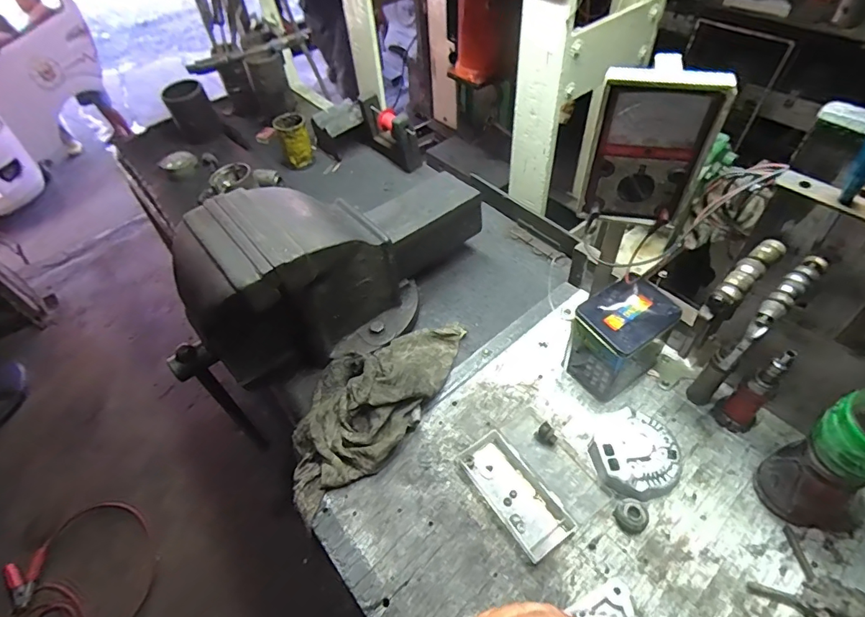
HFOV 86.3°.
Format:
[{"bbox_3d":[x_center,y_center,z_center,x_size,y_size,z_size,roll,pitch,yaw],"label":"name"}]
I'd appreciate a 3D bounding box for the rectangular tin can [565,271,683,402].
[{"bbox_3d":[0.270,0.043,0.677,0.131,0.143,0.098,-34,56,-21],"label":"rectangular tin can"}]

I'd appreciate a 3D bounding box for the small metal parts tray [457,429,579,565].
[{"bbox_3d":[0.107,0.239,0.604,0.070,0.022,0.158,-29,54,-18],"label":"small metal parts tray"}]

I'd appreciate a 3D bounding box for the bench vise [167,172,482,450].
[{"bbox_3d":[-0.152,-0.082,0.755,0.571,0.255,0.216,-36,57,-23],"label":"bench vise"}]

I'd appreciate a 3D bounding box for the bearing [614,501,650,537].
[{"bbox_3d":[0.250,0.259,0.577,0.037,0.017,0.040,-2,50,3],"label":"bearing"}]

